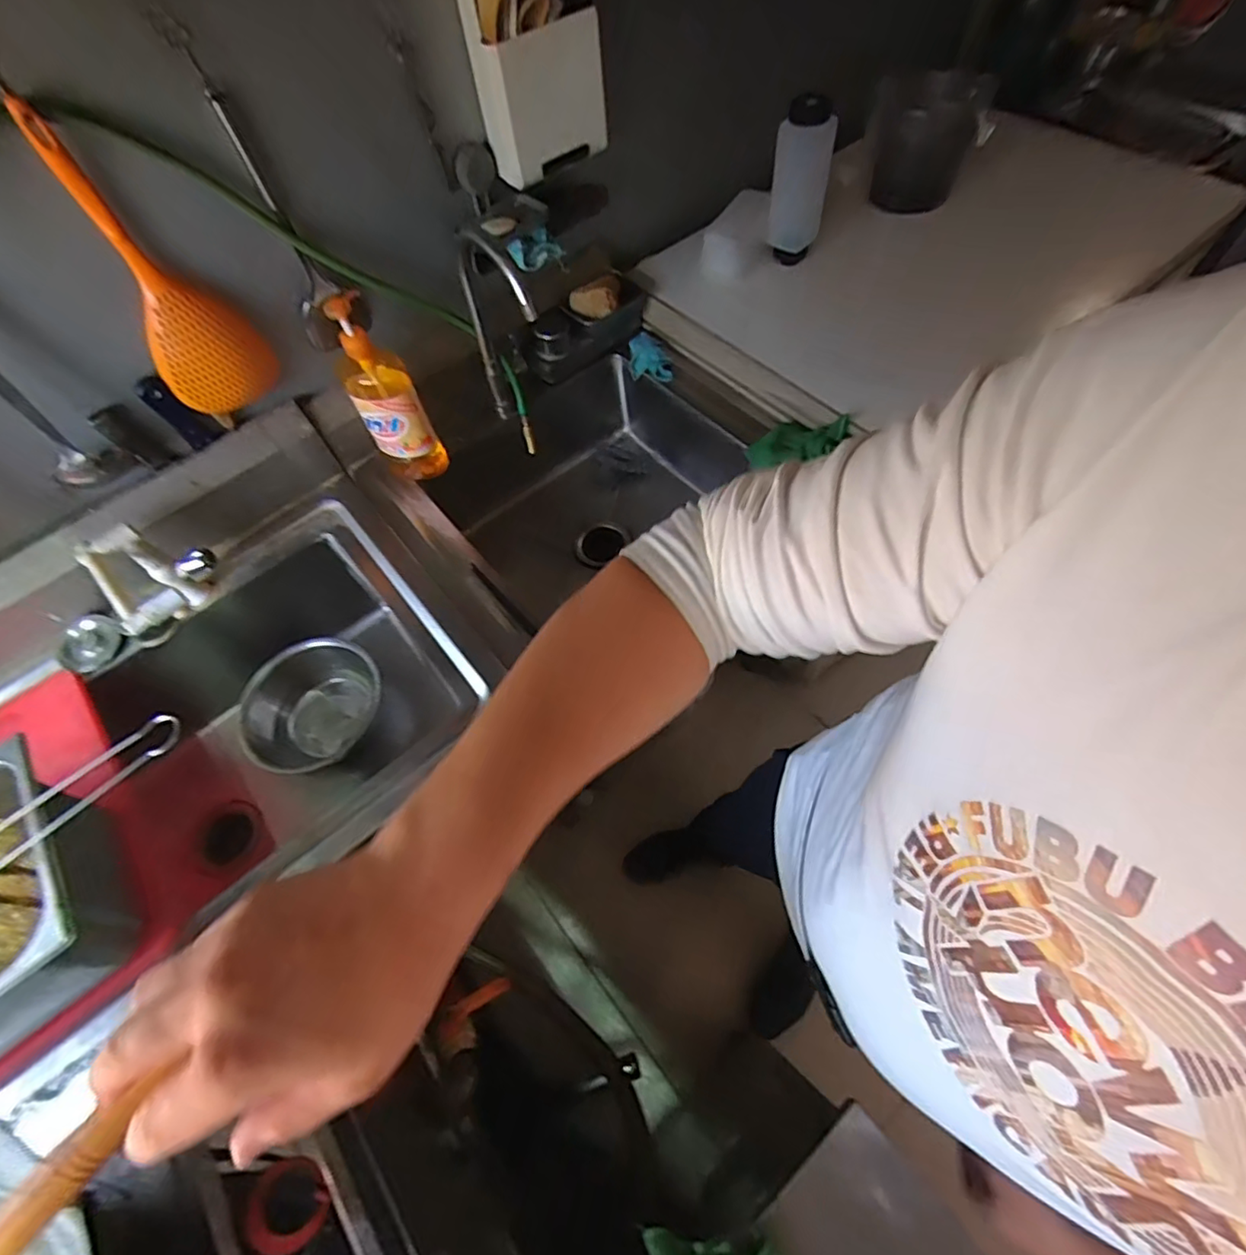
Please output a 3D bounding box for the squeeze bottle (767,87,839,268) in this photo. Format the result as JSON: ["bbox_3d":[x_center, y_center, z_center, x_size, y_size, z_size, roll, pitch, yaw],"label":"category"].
[{"bbox_3d":[0.278,-0.692,0.932,0.084,0.246,0.084,14,81,12],"label":"squeeze bottle"}]

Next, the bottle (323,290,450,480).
[{"bbox_3d":[-0.344,-0.335,0.860,0.097,0.281,0.070,-26,59,-13],"label":"bottle"}]

